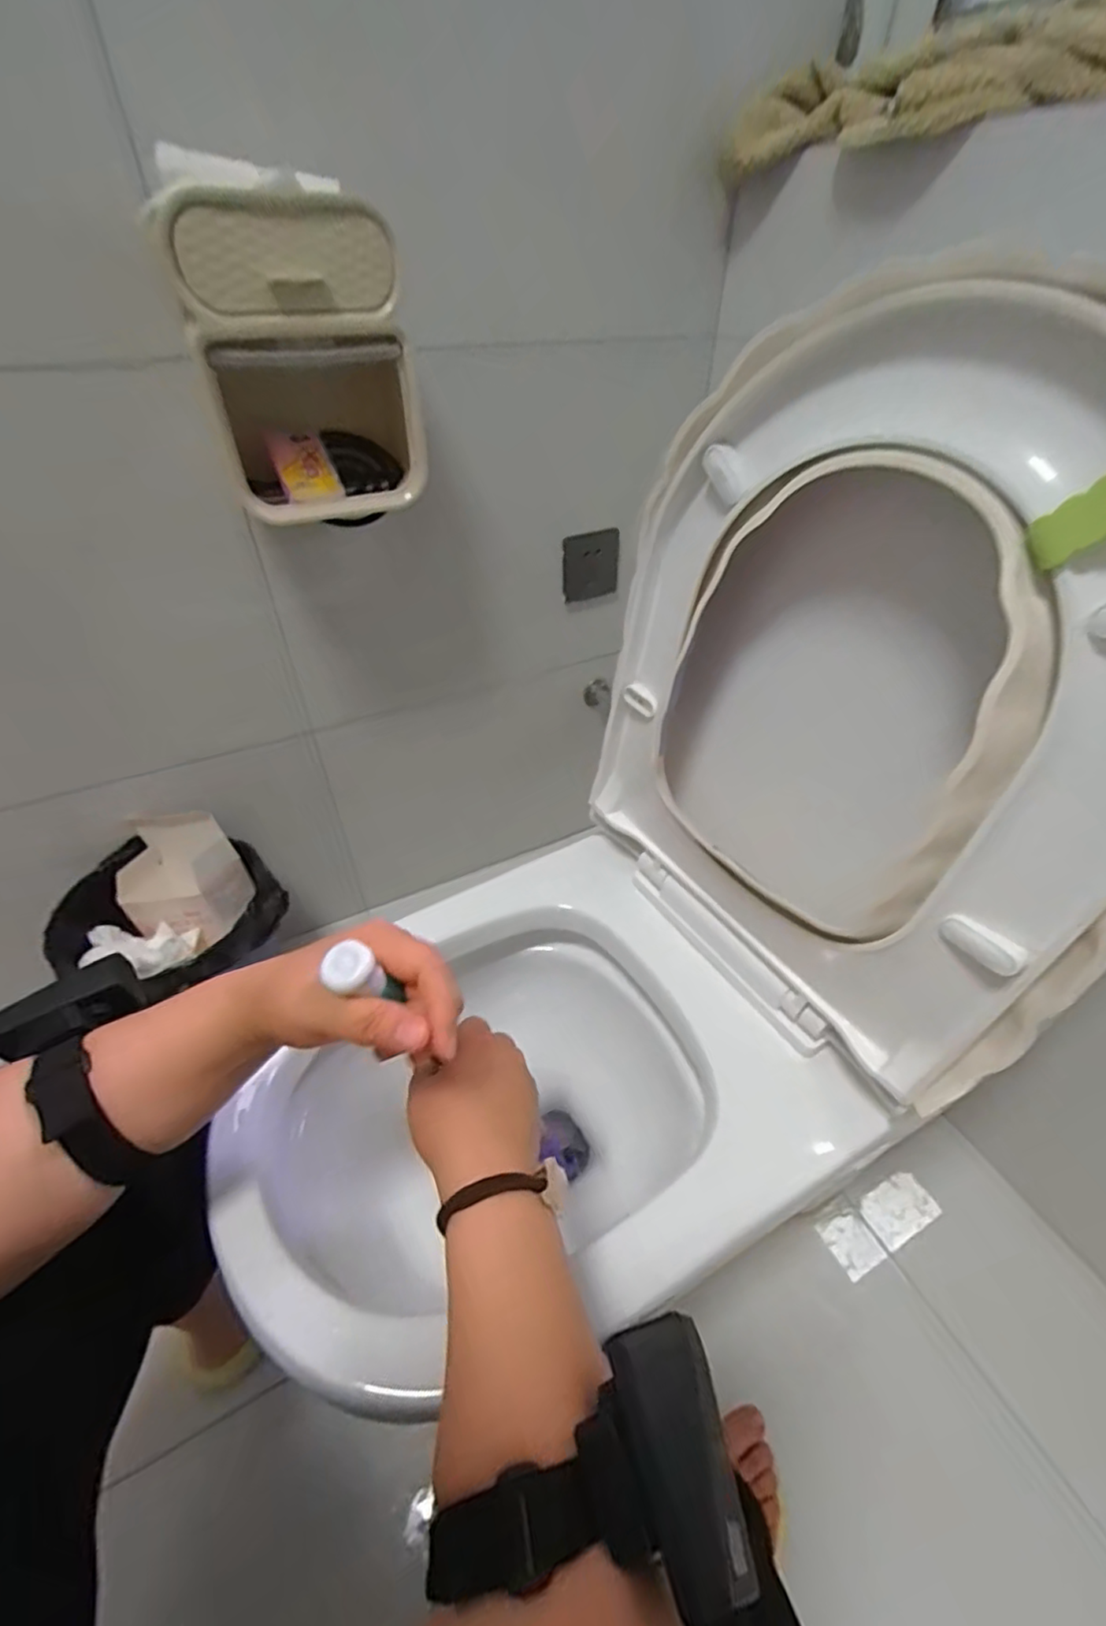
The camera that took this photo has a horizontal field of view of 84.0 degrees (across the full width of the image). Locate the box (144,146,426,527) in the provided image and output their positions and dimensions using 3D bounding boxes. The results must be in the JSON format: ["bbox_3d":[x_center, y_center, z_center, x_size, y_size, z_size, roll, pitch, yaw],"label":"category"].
[{"bbox_3d":[-0.219,-0.392,0.543,0.168,0.218,0.130,-17,46,-20],"label":"box"}]

